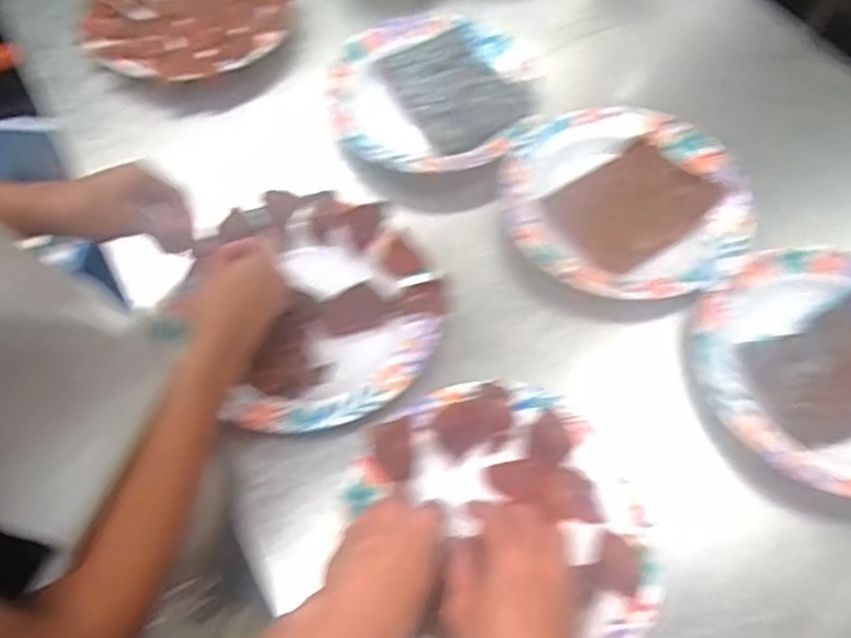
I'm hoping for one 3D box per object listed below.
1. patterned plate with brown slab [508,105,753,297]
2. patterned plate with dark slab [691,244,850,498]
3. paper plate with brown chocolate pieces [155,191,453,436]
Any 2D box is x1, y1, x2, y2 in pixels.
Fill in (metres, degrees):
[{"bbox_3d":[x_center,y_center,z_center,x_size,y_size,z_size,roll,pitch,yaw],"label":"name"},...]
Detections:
[{"bbox_3d":[0.214,-0.128,0.690,0.247,0.034,0.244,0,63,1],"label":"patterned plate with brown slab"},{"bbox_3d":[0.381,0.042,0.596,0.252,0.028,0.245,0,63,1],"label":"patterned plate with dark slab"},{"bbox_3d":[-0.111,-0.012,0.619,0.238,0.029,0.246,0,63,1],"label":"paper plate with brown chocolate pieces"}]

